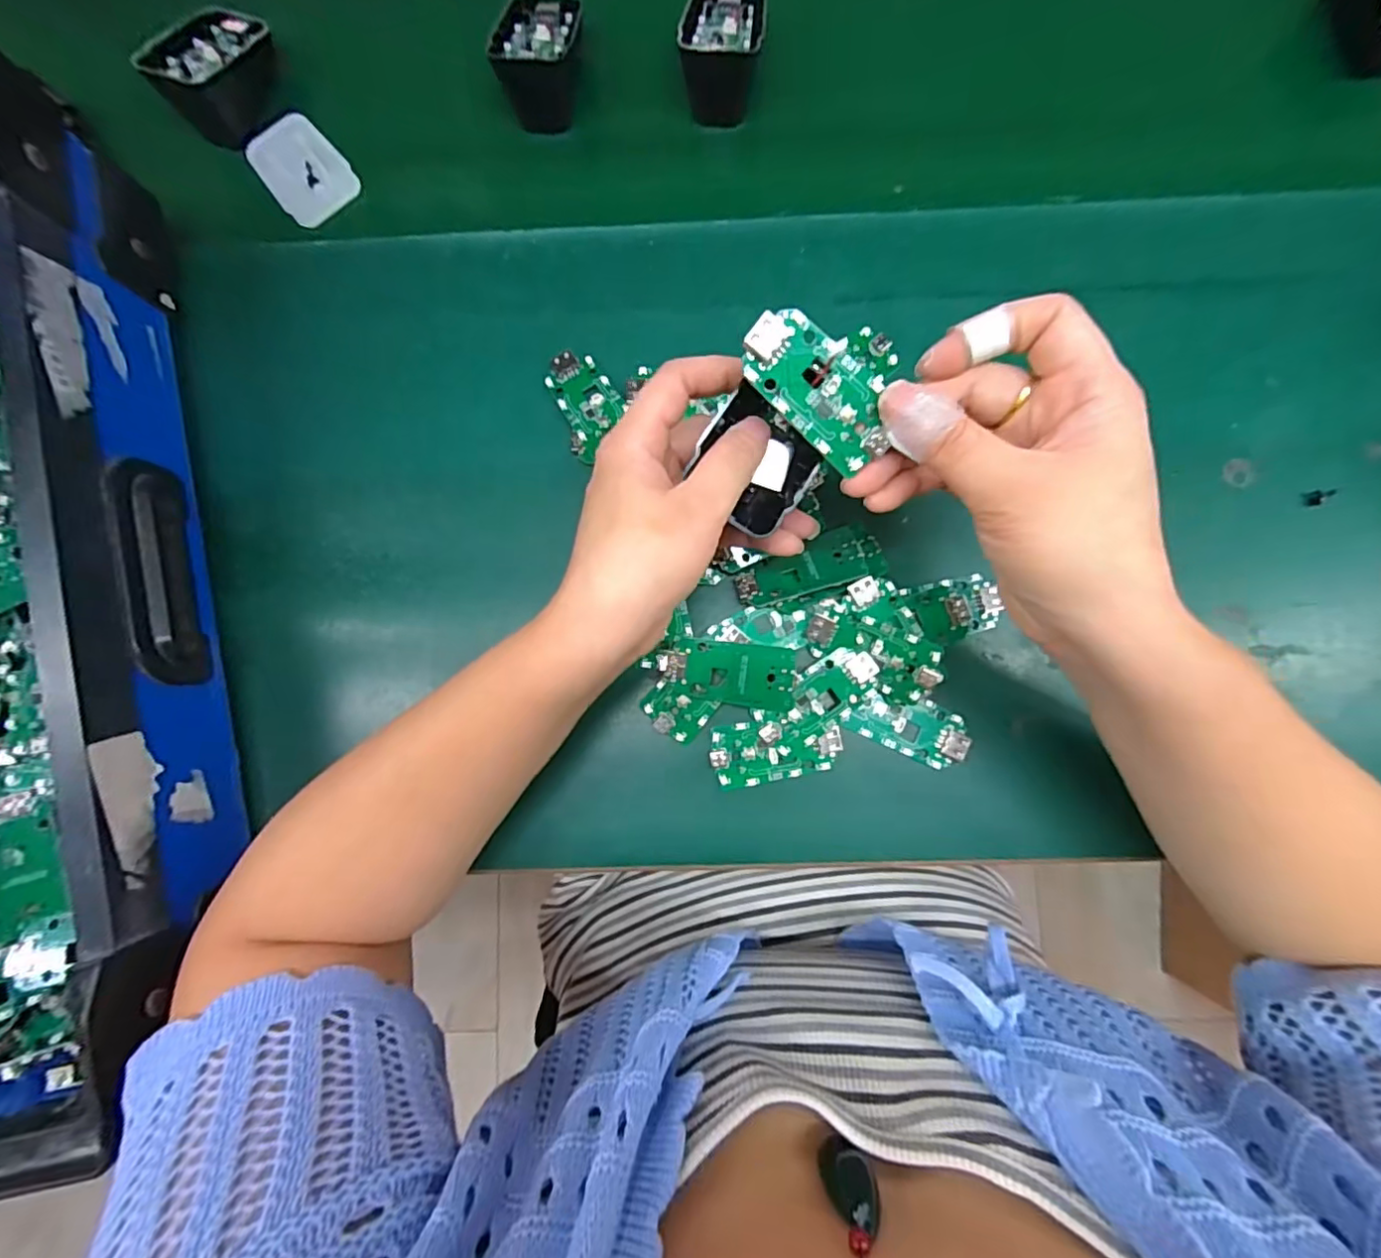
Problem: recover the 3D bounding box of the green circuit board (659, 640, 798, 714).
[{"bbox_3d":[0.018,0.022,0.297,0.066,0.004,0.030,6,95,5],"label":"green circuit board"}]

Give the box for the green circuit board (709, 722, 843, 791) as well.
[{"bbox_3d":[0.042,0.060,0.299,0.063,0.005,0.030,-12,84,-1],"label":"green circuit board"}]

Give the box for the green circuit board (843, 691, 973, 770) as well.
[{"bbox_3d":[0.110,0.049,0.299,0.058,0.006,0.028,23,85,3],"label":"green circuit board"}]

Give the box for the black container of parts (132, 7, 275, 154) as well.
[{"bbox_3d":[-0.276,-0.323,0.343,0.045,0.038,0.070,17,84,2],"label":"black container of parts"}]

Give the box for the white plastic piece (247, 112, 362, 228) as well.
[{"bbox_3d":[-0.232,-0.274,0.358,0.045,0.006,0.067,-42,85,-3],"label":"white plastic piece"}]

